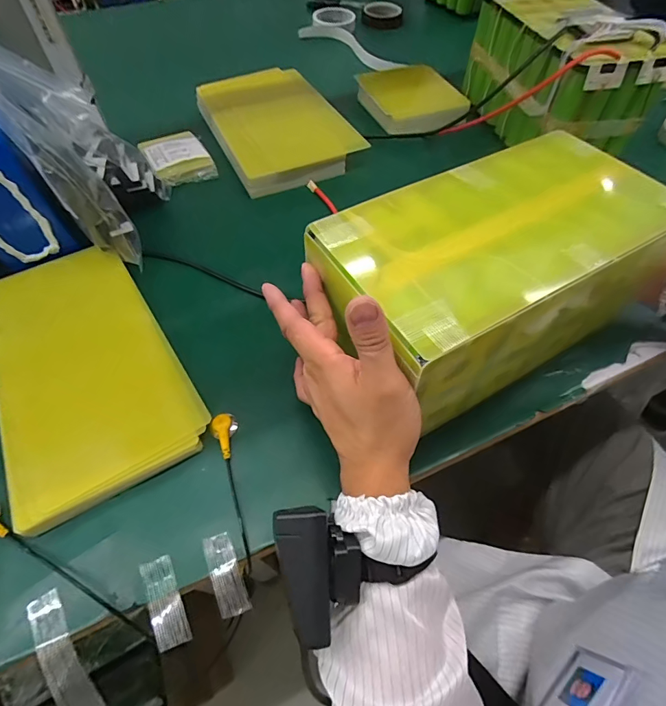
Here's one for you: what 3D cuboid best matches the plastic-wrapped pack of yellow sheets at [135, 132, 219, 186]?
[{"bbox_3d":[-0.222,-0.279,0.582,0.082,0.025,0.100,-26,61,-16],"label":"plastic-wrapped pack of yellow sheets"}]

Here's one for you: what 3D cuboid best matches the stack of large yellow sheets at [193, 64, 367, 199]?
[{"bbox_3d":[-0.089,-0.352,0.614,0.187,0.045,0.272,-25,61,-15],"label":"stack of large yellow sheets"}]

